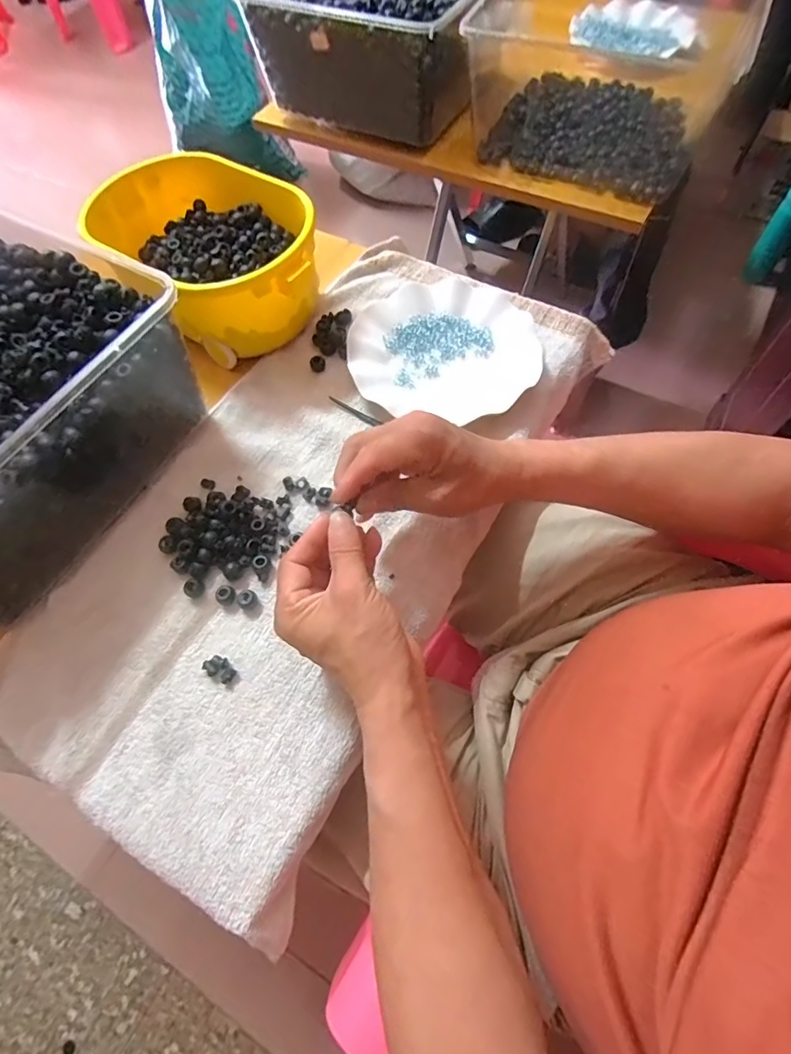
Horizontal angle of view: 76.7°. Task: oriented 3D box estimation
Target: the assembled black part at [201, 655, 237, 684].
[{"bbox_3d":[-0.135,0.108,0.382,0.025,0.008,0.016,30,69,18],"label":"assembled black part"}]

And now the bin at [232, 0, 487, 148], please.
[{"bbox_3d":[-0.005,-0.689,0.695,0.304,0.138,0.301,20,66,13],"label":"bin"}]

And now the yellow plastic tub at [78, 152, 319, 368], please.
[{"bbox_3d":[-0.183,-0.273,0.515,0.244,0.097,0.159,35,70,19],"label":"yellow plastic tub"}]

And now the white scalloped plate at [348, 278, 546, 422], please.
[{"bbox_3d":[0.046,-0.177,0.502,0.179,0.027,0.173,-2,63,3],"label":"white scalloped plate"}]

